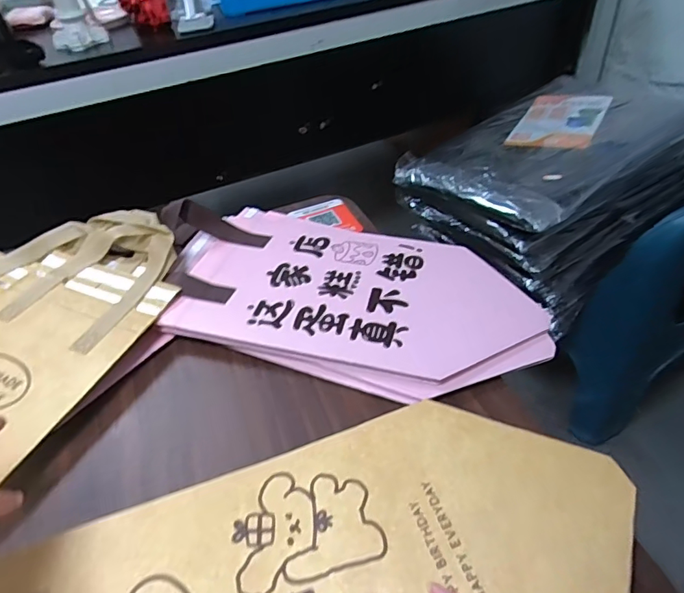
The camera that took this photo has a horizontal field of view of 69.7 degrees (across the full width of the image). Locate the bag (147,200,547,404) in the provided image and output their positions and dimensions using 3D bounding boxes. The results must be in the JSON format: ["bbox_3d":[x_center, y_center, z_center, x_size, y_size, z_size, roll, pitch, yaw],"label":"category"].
[{"bbox_3d":[-0.007,-0.014,0.538,0.431,0.029,0.237,16,44,20],"label":"bag"}]

